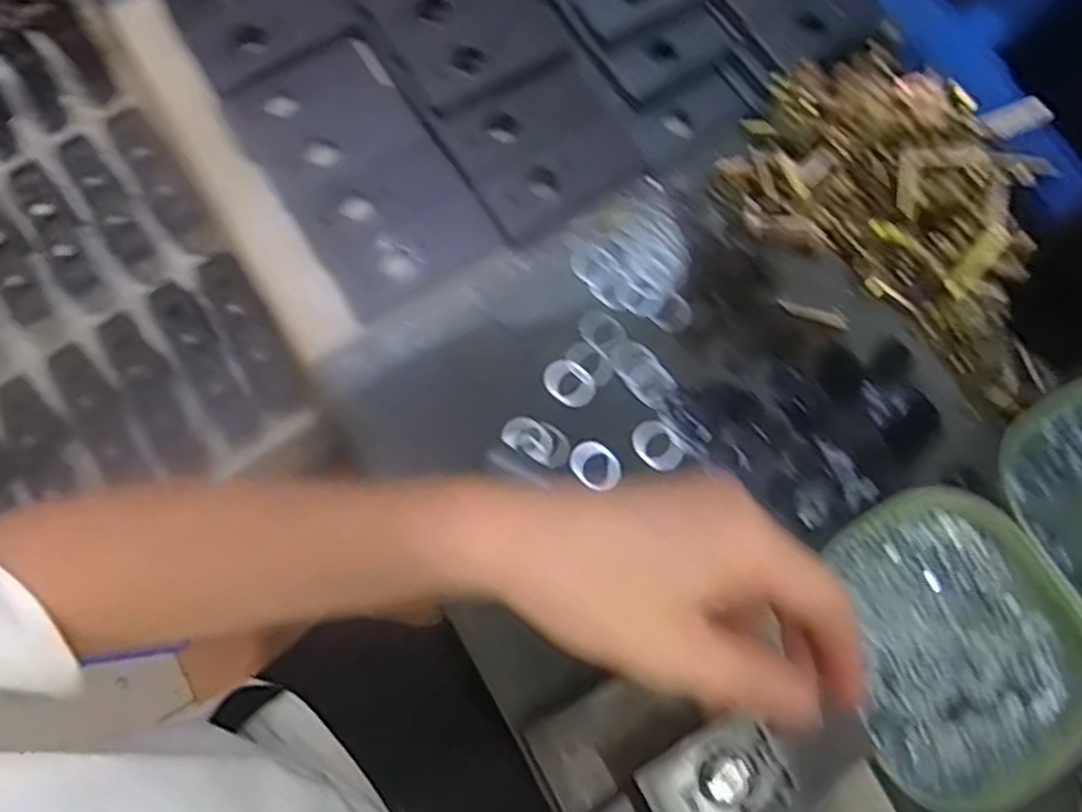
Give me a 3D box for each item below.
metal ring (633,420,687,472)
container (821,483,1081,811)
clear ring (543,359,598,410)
[{"bbox_3d":[0.071,0.024,0.464,0.032,0.004,0.025,40,80,10],"label":"metal ring"},{"bbox_3d":[0.223,0.127,0.418,0.130,0.030,0.151,-33,77,-7],"label":"container"},{"bbox_3d":[0.018,-0.014,0.474,0.033,0.004,0.025,40,80,10],"label":"clear ring"}]

